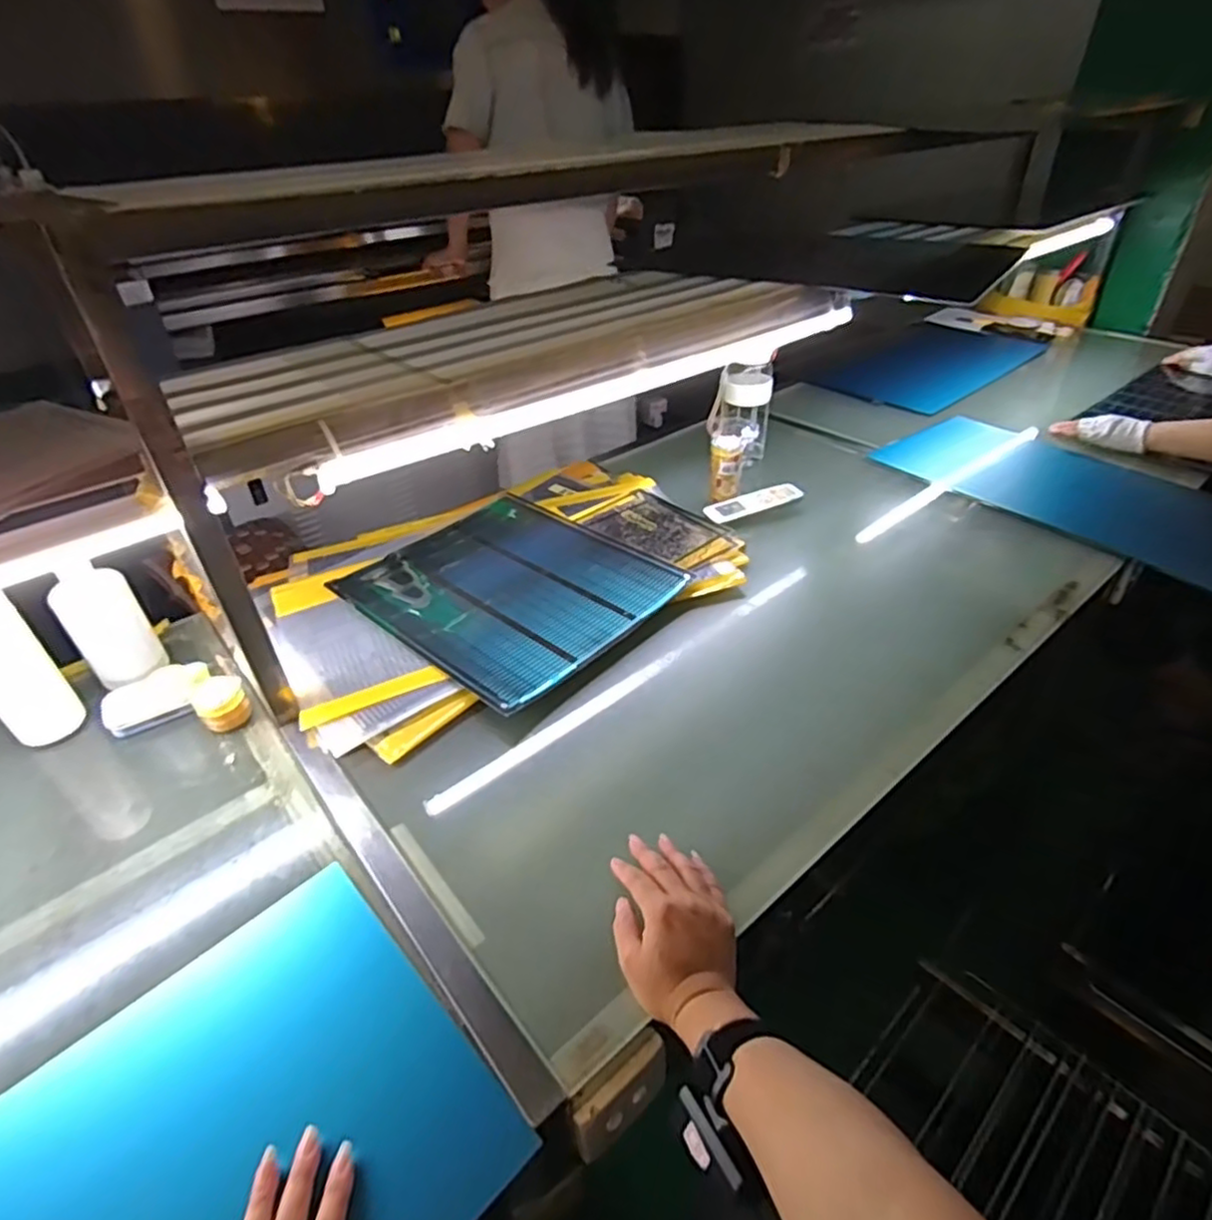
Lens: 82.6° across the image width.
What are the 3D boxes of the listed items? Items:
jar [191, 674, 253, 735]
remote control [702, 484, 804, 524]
[{"bbox_3d":[-0.435,0.105,0.783,0.051,0.037,0.055,-1,36,1],"label":"jar"},{"bbox_3d":[0.240,-0.176,1.129,0.159,0.011,0.054,-17,46,-9],"label":"remote control"}]

